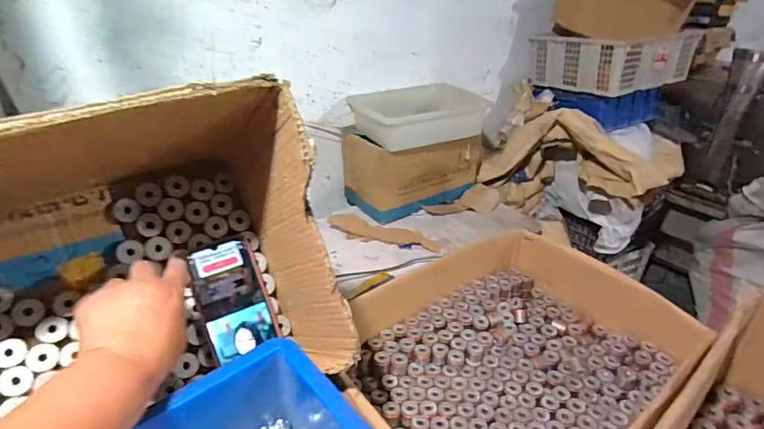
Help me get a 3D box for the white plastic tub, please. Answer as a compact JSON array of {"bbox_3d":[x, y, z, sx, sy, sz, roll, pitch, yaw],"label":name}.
[{"bbox_3d":[0.092,-0.279,1.321,0.328,0.092,0.236,-10,32,-15],"label":"white plastic tub"}]

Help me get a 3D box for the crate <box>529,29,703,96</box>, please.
[{"bbox_3d":[0.819,-0.559,1.674,0.522,0.164,0.314,-19,36,-29],"label":"crate"}]

